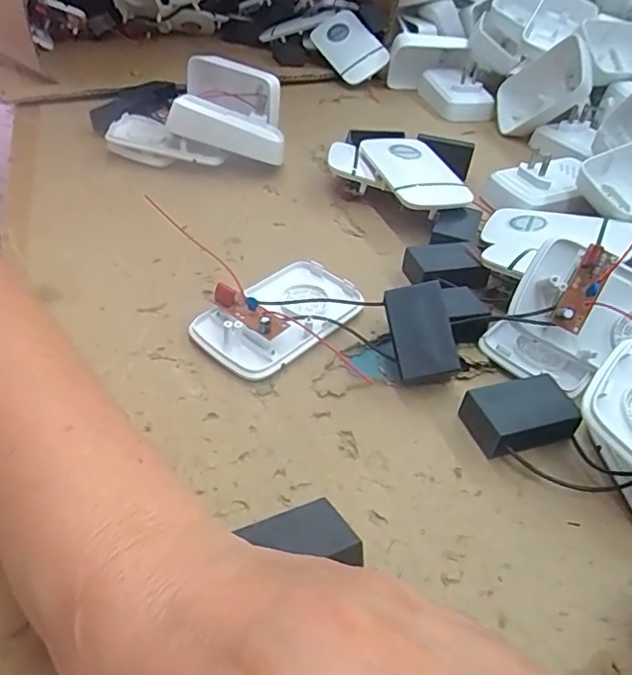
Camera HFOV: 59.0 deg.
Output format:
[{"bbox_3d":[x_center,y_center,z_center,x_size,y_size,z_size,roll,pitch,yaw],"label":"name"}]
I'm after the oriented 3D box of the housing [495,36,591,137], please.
[{"bbox_3d":[0.208,-0.227,0.513,0.027,0.061,0.106,-13,6,-18],"label":"housing"}]

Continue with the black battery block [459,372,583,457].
[{"bbox_3d":[0.095,0.037,0.265,0.048,0.020,0.030,-11,45,-16],"label":"black battery block"}]

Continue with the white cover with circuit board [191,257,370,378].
[{"bbox_3d":[-0.019,-0.017,0.313,0.061,0.024,0.094,29,48,25],"label":"white cover with circuit board"}]

